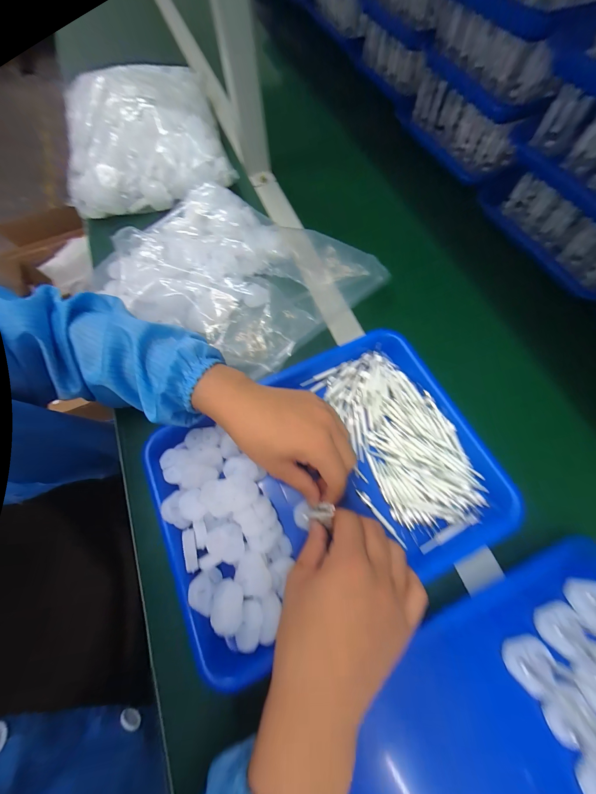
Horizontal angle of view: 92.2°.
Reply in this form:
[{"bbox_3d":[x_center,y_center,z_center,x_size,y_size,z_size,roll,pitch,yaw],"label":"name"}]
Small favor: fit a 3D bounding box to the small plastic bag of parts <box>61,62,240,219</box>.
[{"bbox_3d":[-0.263,-0.447,0.478,0.248,0.085,0.289,-17,69,-4],"label":"small plastic bag of parts"}]

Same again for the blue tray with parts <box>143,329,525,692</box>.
[{"bbox_3d":[0.025,0.081,0.302,0.329,0.028,0.246,-23,70,-7],"label":"blue tray with parts"}]

